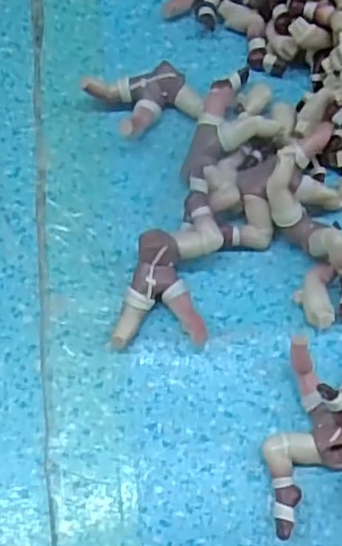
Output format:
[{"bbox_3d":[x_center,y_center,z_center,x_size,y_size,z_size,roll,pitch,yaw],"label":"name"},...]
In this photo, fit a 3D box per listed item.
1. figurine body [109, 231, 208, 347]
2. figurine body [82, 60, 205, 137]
[{"bbox_3d":[-0.005,0.005,0.208,0.027,0.016,0.034,-7,67,-5],"label":"figurine body"},{"bbox_3d":[-0.009,-0.060,0.236,0.038,0.015,0.019,-17,68,-10],"label":"figurine body"}]

